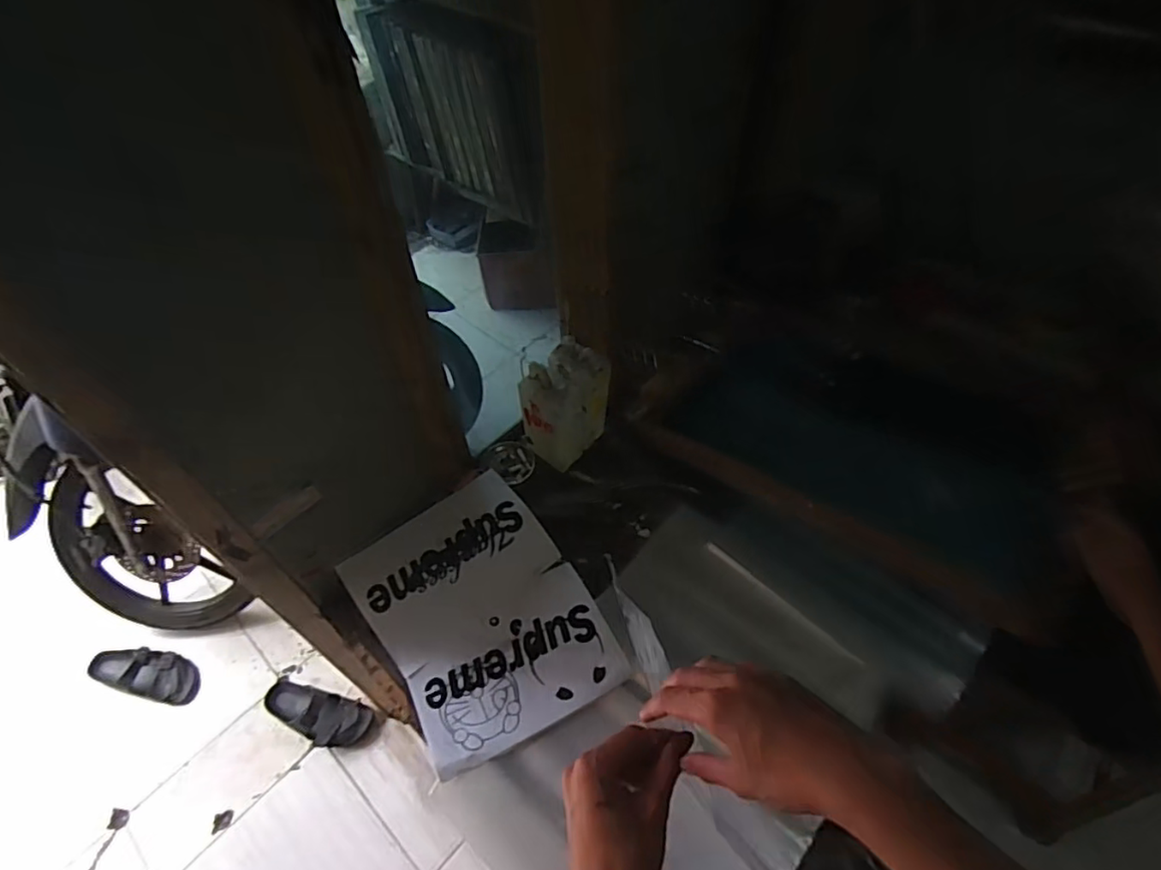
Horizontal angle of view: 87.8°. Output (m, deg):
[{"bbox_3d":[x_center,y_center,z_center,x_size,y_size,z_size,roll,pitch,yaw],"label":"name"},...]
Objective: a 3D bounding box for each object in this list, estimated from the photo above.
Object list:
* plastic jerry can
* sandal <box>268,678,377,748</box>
[{"bbox_3d":[-0.026,-0.052,1.083,0.101,0.208,0.145,35,61,26],"label":"plastic jerry can"},{"bbox_3d":[-0.658,0.684,1.482,0.288,0.075,0.114,11,53,11],"label":"sandal"}]

